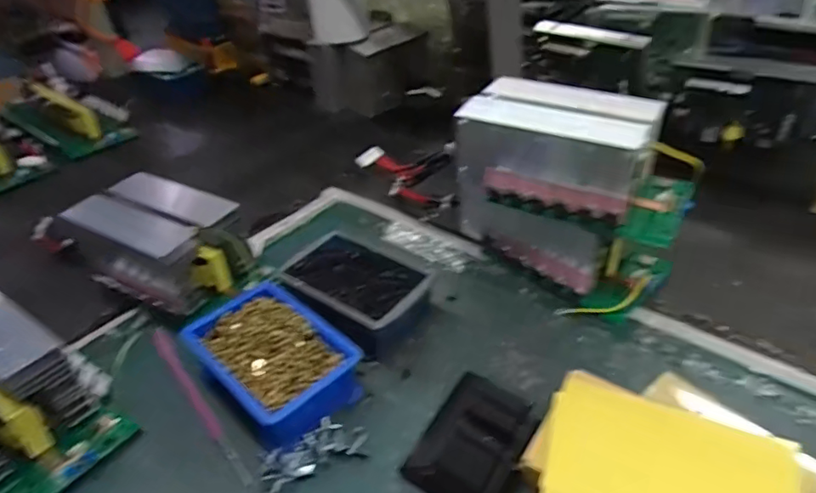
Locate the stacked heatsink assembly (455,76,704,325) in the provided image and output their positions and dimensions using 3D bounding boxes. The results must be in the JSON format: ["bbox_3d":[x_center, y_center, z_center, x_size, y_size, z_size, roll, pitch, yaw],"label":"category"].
[{"bbox_3d":[0.167,-0.053,0.573,0.216,0.183,0.129,29,50,34],"label":"stacked heatsink assembly"}]

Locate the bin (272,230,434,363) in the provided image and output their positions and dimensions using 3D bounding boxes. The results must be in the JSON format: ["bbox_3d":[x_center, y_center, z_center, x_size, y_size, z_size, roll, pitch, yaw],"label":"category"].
[{"bbox_3d":[-0.055,0.049,0.561,0.147,0.051,0.108,26,48,32],"label":"bin"}]

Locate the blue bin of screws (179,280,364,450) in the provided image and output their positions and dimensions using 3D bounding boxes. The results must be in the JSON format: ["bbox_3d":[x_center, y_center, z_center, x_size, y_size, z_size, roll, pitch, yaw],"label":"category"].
[{"bbox_3d":[-0.121,0.100,0.492,0.153,0.044,0.103,30,51,34],"label":"blue bin of screws"}]

